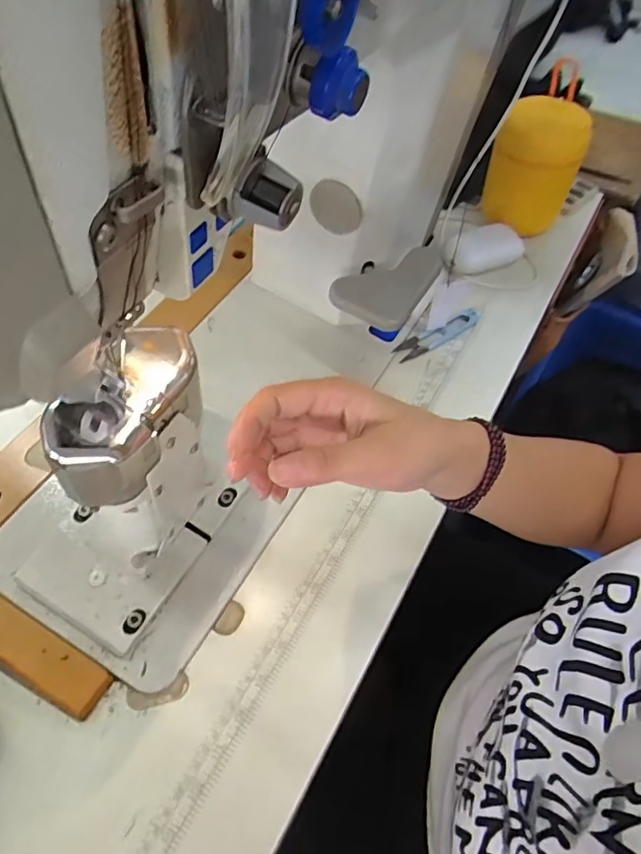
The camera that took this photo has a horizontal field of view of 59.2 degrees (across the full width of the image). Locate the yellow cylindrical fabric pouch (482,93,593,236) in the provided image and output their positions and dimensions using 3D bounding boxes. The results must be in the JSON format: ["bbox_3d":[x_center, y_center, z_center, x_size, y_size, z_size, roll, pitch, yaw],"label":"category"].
[{"bbox_3d":[0.234,-0.284,0.623,0.091,0.128,0.100,21,58,14],"label":"yellow cylindrical fabric pouch"}]

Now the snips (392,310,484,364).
[{"bbox_3d":[0.124,-0.094,0.577,0.105,0.008,0.022,-26,60,-17],"label":"snips"}]

